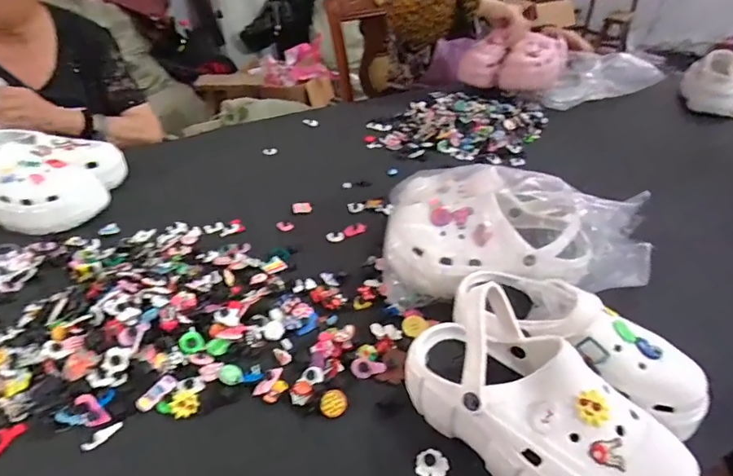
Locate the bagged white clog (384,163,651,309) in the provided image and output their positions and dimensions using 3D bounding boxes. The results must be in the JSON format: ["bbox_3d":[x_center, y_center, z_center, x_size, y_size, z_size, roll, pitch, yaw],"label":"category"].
[{"bbox_3d":[0.206,-0.023,0.631,0.357,0.138,0.221,0,37,-1],"label":"bagged white clog"}]

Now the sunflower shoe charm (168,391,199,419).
[{"bbox_3d":[-0.189,0.172,0.477,0.027,0.004,0.026,0,37,0],"label":"sunflower shoe charm"}]

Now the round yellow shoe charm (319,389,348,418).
[{"bbox_3d":[-0.034,0.172,0.476,0.028,0.012,0.024,-11,38,-15],"label":"round yellow shoe charm"}]

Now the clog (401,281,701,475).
[{"bbox_3d":[0.148,0.152,0.408,0.248,0.118,0.098,30,46,33],"label":"clog"}]

